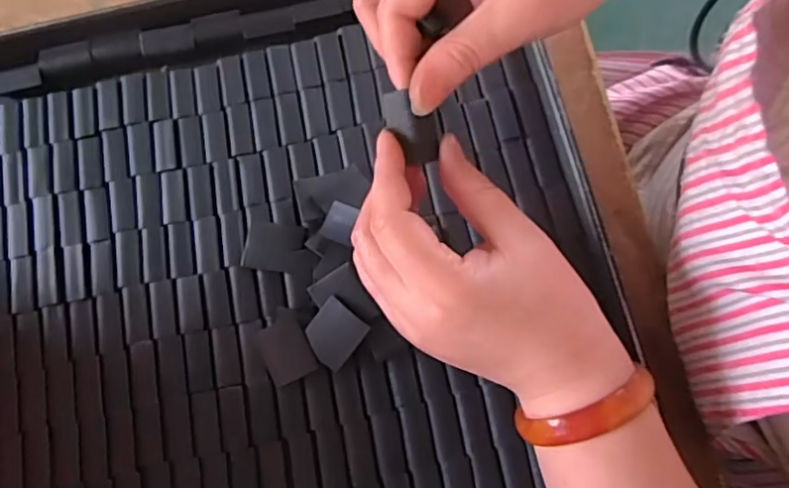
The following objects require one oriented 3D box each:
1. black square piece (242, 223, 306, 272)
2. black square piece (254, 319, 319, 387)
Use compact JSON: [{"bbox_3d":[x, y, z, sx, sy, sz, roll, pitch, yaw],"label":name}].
[{"bbox_3d":[-0.066,0.001,0.335,0.033,0.005,0.026,8,78,5],"label":"black square piece"},{"bbox_3d":[-0.057,0.056,0.321,0.025,0.006,0.030,-27,77,-3],"label":"black square piece"}]

